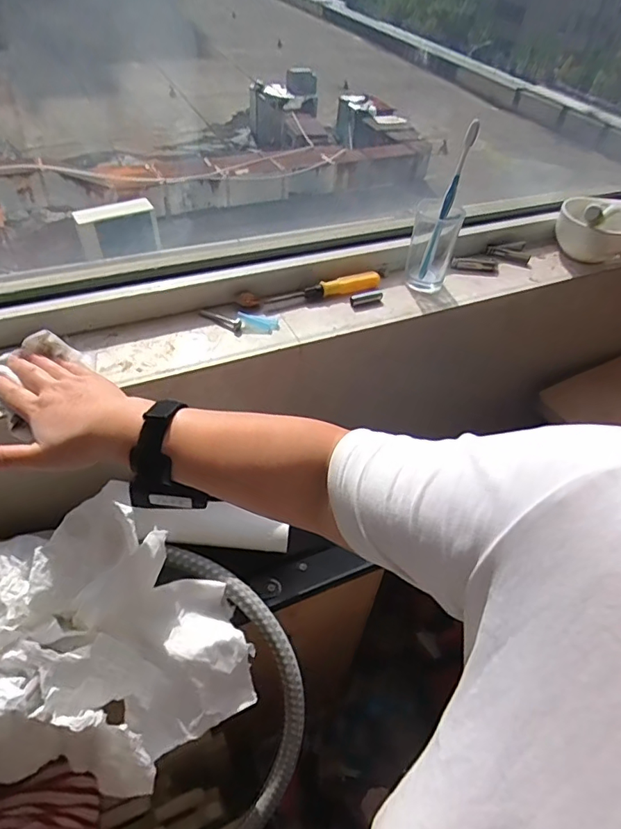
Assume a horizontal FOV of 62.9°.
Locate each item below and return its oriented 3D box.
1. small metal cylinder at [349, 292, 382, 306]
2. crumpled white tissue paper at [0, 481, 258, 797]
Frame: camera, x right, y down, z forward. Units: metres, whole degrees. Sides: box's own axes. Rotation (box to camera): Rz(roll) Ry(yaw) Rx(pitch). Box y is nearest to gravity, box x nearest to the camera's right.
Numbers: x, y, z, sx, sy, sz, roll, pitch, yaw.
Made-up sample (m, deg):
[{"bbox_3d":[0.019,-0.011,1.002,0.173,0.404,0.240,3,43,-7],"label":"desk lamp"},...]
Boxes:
[{"bbox_3d":[0.071,-0.145,0.639,0.046,0.010,0.013,-18,51,-21],"label":"small metal cylinder"},{"bbox_3d":[-0.243,0.201,0.475,0.372,0.133,0.240,3,46,-3],"label":"crumpled white tissue paper"}]

